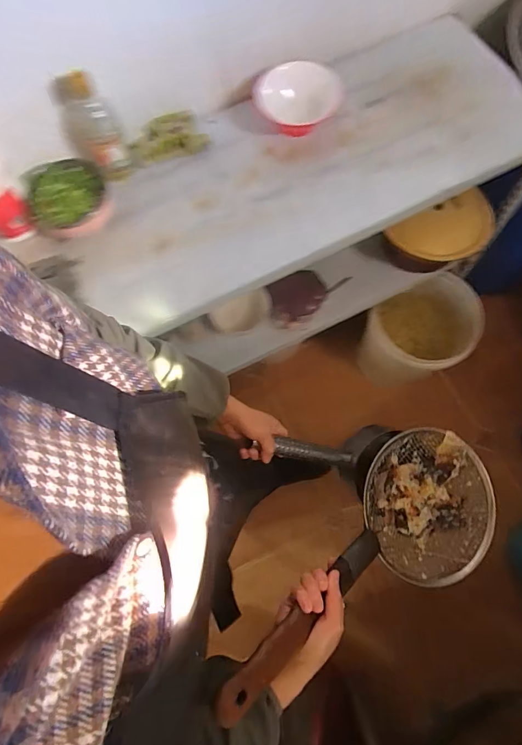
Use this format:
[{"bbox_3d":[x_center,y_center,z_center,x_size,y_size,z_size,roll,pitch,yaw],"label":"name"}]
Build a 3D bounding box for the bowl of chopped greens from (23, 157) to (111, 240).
[{"bbox_3d":[-0.362,-0.312,0.718,0.140,0.070,0.153,-1,73,3],"label":"bowl of chopped greens"}]

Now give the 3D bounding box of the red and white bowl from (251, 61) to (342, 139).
[{"bbox_3d":[0.063,-0.546,0.779,0.164,0.073,0.158,-1,73,3],"label":"red and white bowl"}]

